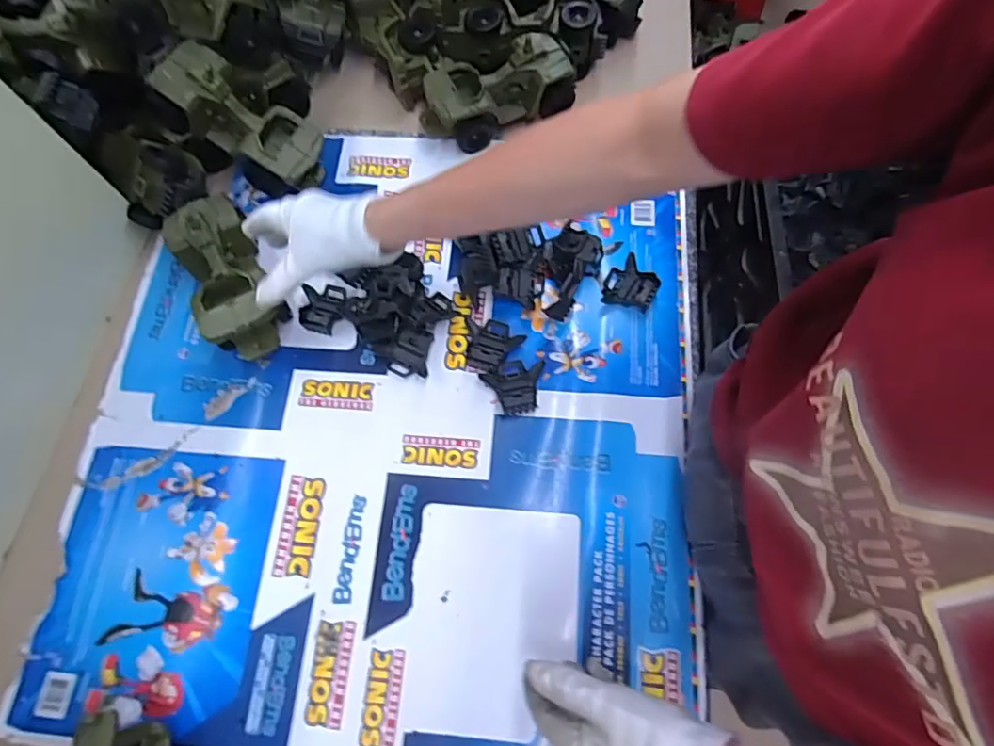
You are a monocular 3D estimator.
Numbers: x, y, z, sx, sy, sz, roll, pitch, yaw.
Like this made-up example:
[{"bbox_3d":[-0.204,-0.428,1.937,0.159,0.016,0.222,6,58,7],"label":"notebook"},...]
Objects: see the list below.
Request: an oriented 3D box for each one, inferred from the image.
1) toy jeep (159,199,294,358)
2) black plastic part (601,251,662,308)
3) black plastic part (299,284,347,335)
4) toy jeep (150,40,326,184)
[{"bbox_3d":[-0.288,-0.101,0.580,0.076,0.061,0.181,-25,75,-6],"label":"toy jeep"},{"bbox_3d":[0.149,-0.102,0.604,0.057,0.023,0.060,9,71,5],"label":"black plastic part"},{"bbox_3d":[-0.194,-0.072,0.610,0.043,0.013,0.056,8,71,5],"label":"black plastic part"},{"bbox_3d":[-0.285,-0.286,0.618,0.178,0.065,0.078,31,74,-22],"label":"toy jeep"}]

